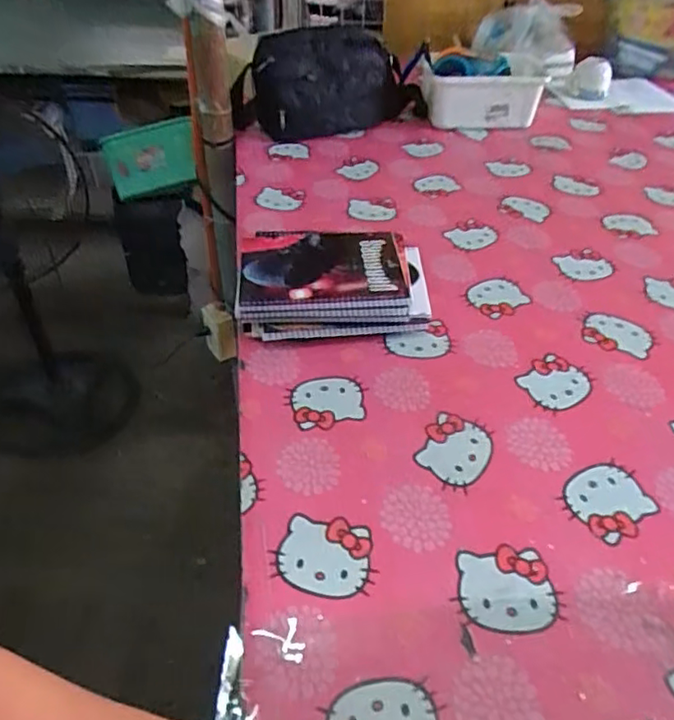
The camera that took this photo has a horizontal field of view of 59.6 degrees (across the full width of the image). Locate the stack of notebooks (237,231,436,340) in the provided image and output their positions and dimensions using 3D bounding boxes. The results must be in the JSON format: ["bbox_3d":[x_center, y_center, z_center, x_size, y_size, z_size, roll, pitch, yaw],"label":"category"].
[{"bbox_3d":[-0.004,-0.099,0.749,0.235,0.066,0.169,-3,42,-5],"label":"stack of notebooks"}]

